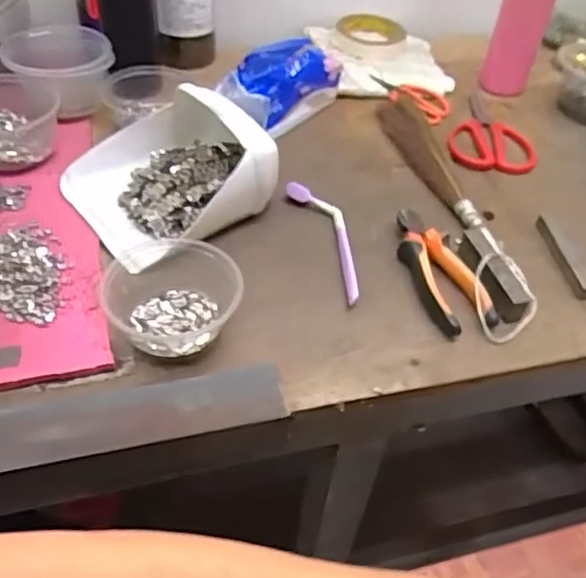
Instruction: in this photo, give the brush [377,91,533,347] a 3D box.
[{"bbox_3d":[0.164,-0.109,0.652,0.055,0.041,0.387,-5,45,-10],"label":"brush"}]

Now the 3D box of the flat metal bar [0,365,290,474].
[{"bbox_3d":[-0.129,0.095,0.444,0.246,0.007,0.051,-8,47,-13],"label":"flat metal bar"}]

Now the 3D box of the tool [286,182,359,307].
[{"bbox_3d":[0.041,-0.051,0.594,0.040,0.023,0.160,-13,47,-17],"label":"tool"}]

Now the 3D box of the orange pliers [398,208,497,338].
[{"bbox_3d":[0.137,-0.020,0.570,0.056,0.030,0.140,-11,46,-15],"label":"orange pliers"}]

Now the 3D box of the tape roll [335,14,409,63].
[{"bbox_3d":[0.111,-0.360,0.871,0.095,0.029,0.108,10,44,5],"label":"tape roll"}]

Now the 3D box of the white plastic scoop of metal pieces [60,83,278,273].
[{"bbox_3d":[-0.122,-0.121,0.594,0.173,0.076,0.158,-24,51,-27],"label":"white plastic scoop of metal pieces"}]

